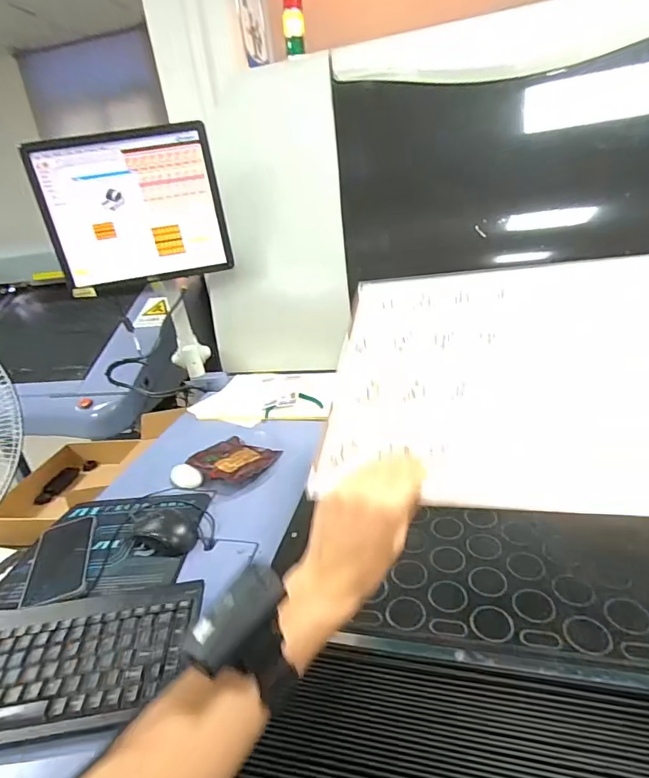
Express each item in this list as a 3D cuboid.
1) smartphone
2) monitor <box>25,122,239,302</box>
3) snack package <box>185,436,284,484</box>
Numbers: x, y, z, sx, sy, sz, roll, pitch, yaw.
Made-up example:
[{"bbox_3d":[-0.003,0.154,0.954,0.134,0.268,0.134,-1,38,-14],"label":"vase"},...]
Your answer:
[{"bbox_3d":[-0.364,0.234,0.613,0.076,0.009,0.164,-15,25,-16],"label":"smartphone"},{"bbox_3d":[-0.417,-0.388,0.978,0.373,0.299,0.045,-10,24,-5],"label":"monitor"},{"bbox_3d":[-0.169,0.129,0.838,0.159,0.021,0.117,10,29,34],"label":"snack package"}]

